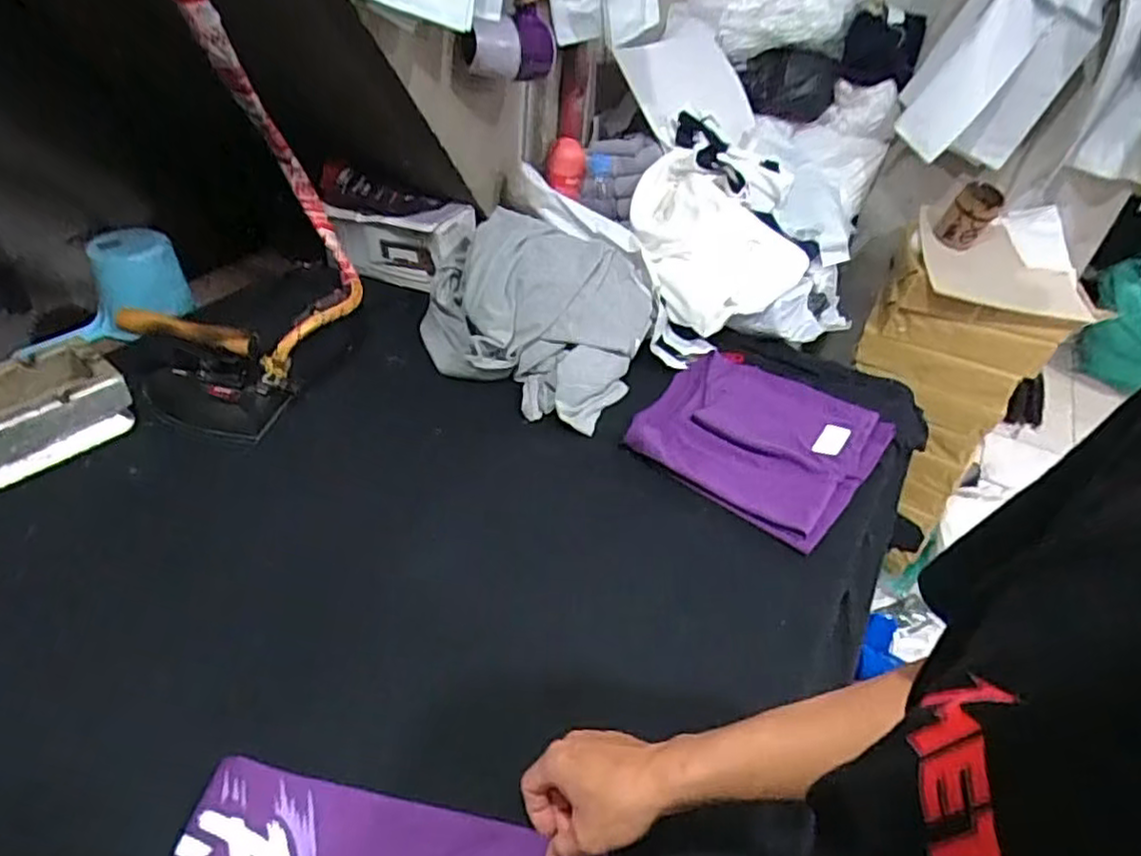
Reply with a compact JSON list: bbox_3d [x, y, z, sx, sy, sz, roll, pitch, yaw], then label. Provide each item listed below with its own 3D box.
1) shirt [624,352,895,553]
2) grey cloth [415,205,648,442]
[{"bbox_3d":[0.252,0.010,0.943,0.292,0.038,0.271,28,45,23],"label":"shirt"},{"bbox_3d":[-0.056,-0.181,1.031,0.326,0.162,0.294,16,42,10],"label":"grey cloth"}]

